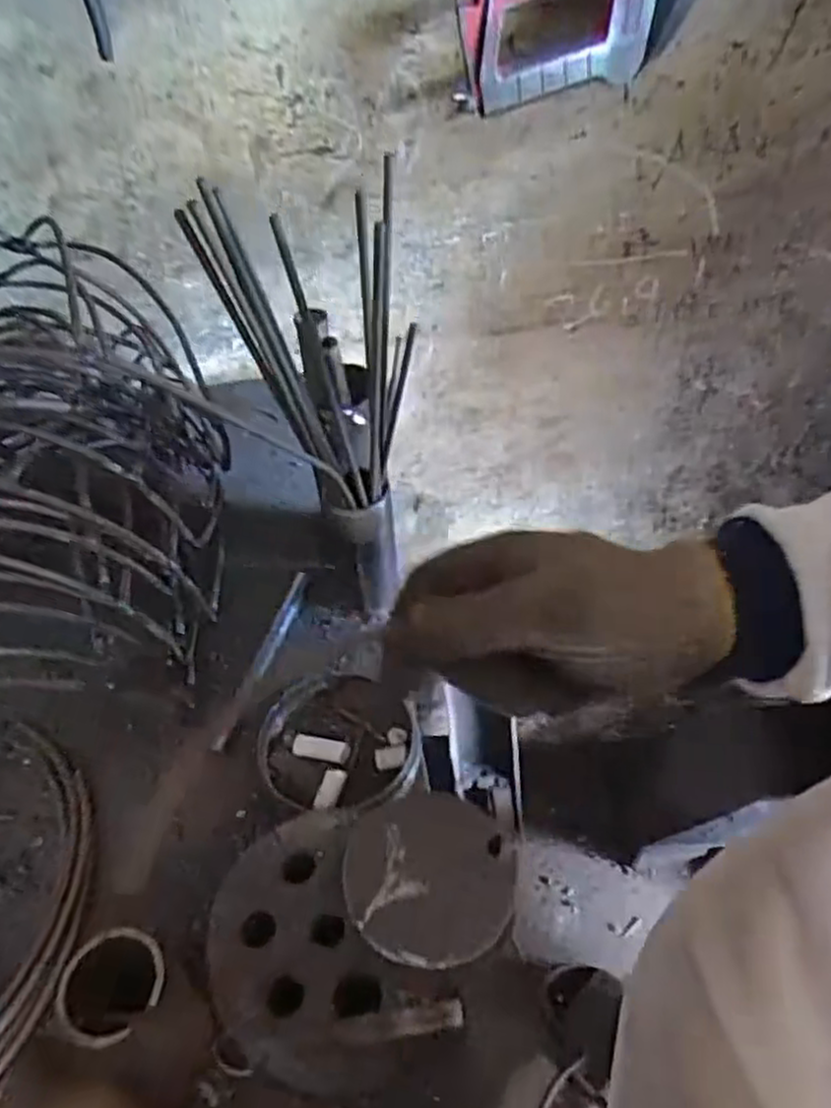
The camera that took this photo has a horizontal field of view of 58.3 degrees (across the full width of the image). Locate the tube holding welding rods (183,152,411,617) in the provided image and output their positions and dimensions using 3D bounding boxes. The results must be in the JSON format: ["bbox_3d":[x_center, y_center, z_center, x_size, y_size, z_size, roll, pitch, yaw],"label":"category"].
[{"bbox_3d":[-0.045,-0.073,0.410,0.083,0.265,0.092,-5,46,-1],"label":"tube holding welding rods"}]

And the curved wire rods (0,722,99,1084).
[{"bbox_3d":[-0.227,0.198,0.368,0.112,0.014,0.232,10,47,12],"label":"curved wire rods"}]

